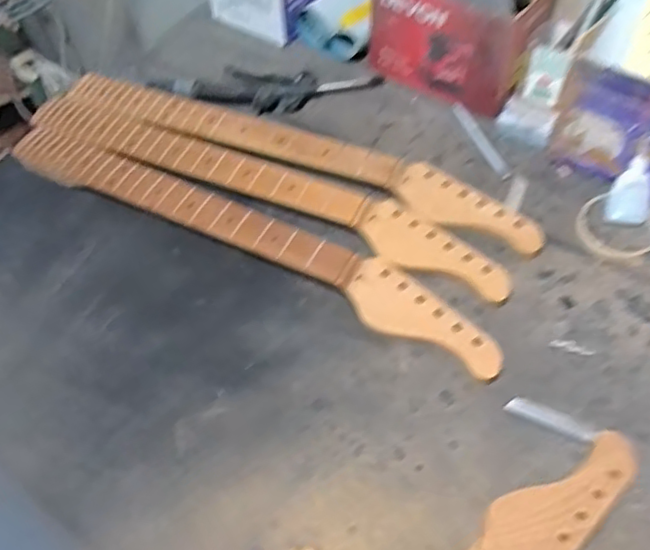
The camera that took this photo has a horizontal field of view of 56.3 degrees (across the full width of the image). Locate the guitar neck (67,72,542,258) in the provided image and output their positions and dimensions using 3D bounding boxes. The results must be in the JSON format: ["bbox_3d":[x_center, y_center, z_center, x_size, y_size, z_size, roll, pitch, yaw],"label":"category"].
[{"bbox_3d":[-0.042,-0.159,0.762,0.631,0.034,0.070,20,61,17],"label":"guitar neck"}]

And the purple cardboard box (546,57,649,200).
[{"bbox_3d":[0.336,-0.153,0.662,0.180,0.136,0.043,36,66,24],"label":"purple cardboard box"}]

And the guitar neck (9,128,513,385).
[{"bbox_3d":[-0.103,-0.051,0.701,0.639,0.029,0.066,23,62,19],"label":"guitar neck"}]

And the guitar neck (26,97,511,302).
[{"bbox_3d":[-0.083,-0.111,0.740,0.632,0.034,0.070,20,61,17],"label":"guitar neck"}]

